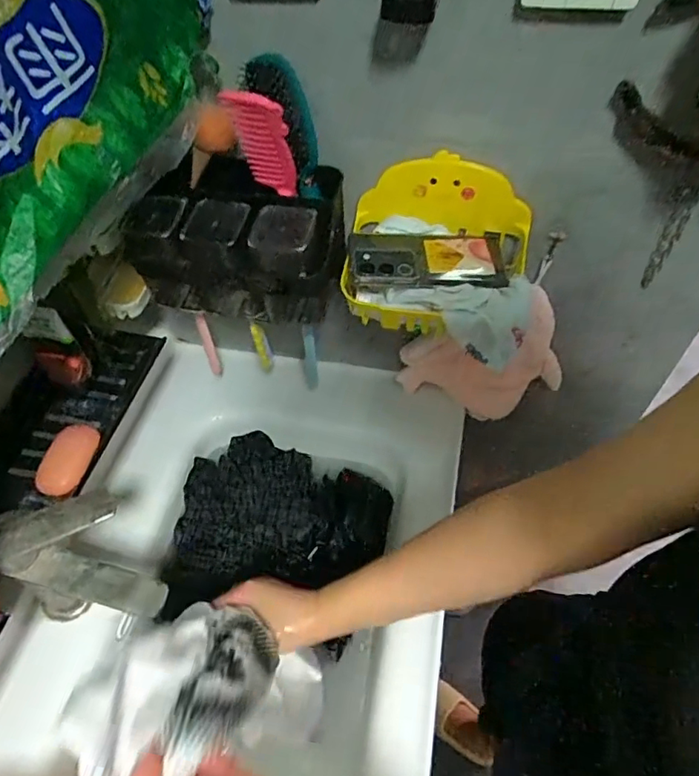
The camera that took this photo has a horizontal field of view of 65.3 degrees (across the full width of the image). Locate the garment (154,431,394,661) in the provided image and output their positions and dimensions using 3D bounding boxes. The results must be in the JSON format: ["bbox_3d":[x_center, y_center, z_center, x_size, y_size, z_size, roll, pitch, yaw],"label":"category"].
[{"bbox_3d":[-0.093,0.181,0.738,0.284,0.071,0.248,5,52,6],"label":"garment"}]

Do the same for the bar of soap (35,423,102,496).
[{"bbox_3d":[-0.301,0.074,0.585,0.040,0.021,0.081,9,52,9],"label":"bar of soap"}]

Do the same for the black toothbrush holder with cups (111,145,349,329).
[{"bbox_3d":[-0.119,-0.153,0.589,0.223,0.138,0.088,5,52,6],"label":"black toothbrush holder with cups"}]

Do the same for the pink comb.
[{"bbox_3d":[-0.079,-0.227,0.511,0.054,0.125,0.012,10,73,9],"label":"pink comb"}]

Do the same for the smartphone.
[{"bbox_3d":[0.079,-0.140,0.583,0.157,0.014,0.076,3,56,-5],"label":"smartphone"}]

